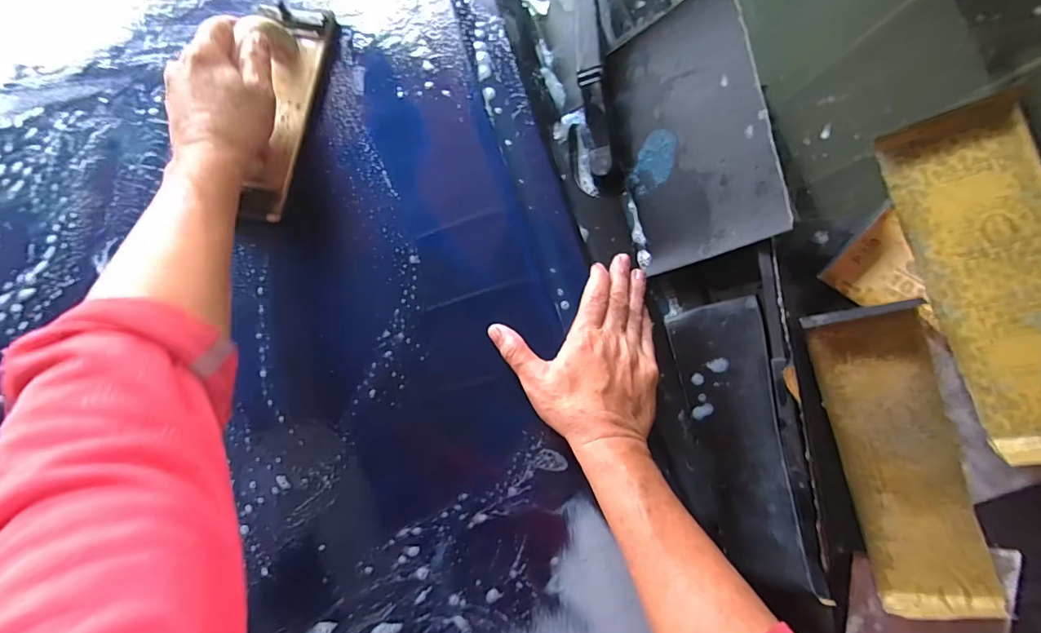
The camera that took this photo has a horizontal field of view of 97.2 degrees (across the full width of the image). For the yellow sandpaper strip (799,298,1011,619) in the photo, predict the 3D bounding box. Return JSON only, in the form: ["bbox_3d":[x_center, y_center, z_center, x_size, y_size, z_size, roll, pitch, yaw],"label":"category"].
[{"bbox_3d":[0.297,0.112,0.357,0.076,0.021,0.243,-15,89,26],"label":"yellow sandpaper strip"}]

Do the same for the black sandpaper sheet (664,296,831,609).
[{"bbox_3d":[0.190,0.102,0.405,0.026,0.075,0.226,3,76,-40],"label":"black sandpaper sheet"}]

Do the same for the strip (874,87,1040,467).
[{"bbox_3d":[0.345,-0.031,0.326,0.083,0.017,0.250,-16,79,28],"label":"strip"}]

